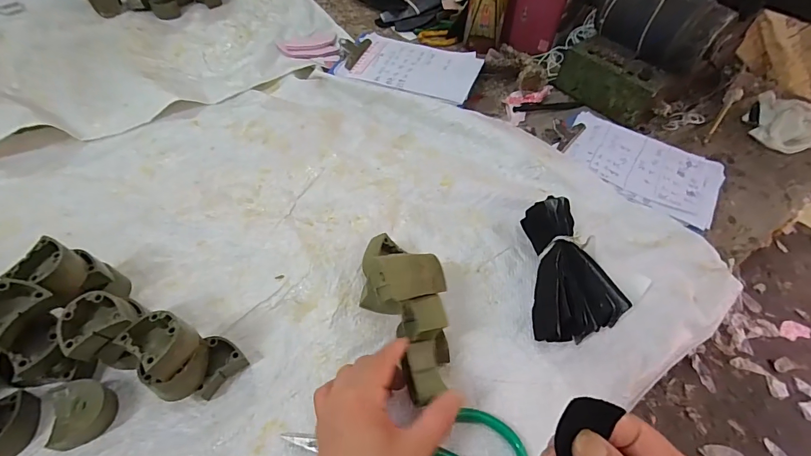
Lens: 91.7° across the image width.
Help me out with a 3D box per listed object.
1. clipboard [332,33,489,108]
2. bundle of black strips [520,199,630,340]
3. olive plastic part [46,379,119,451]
[{"bbox_3d":[0.004,-0.270,0.644,0.230,0.016,0.153,19,52,10],"label":"clipboard"},{"bbox_3d":[0.171,0.041,0.411,0.076,0.046,0.159,4,53,0],"label":"bundle of black strips"},{"bbox_3d":[-0.258,0.149,0.319,0.040,0.027,0.048,-15,54,-16],"label":"olive plastic part"}]

